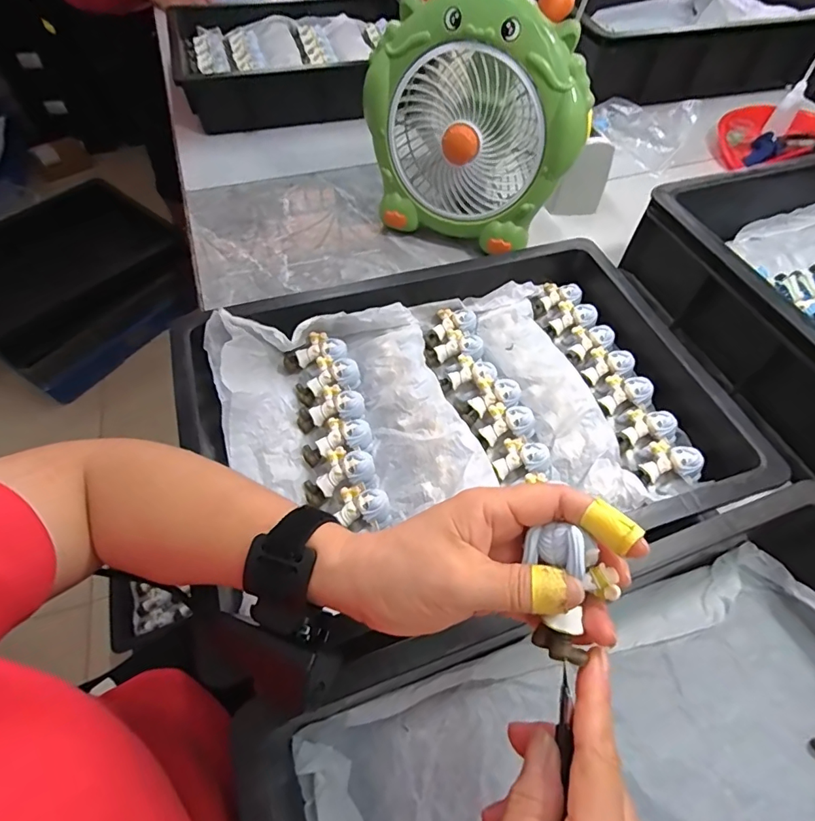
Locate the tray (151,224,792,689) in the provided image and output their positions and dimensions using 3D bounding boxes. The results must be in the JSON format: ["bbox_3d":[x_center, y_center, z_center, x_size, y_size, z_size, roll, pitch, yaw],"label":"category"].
[{"bbox_3d":[0.043,0.005,0.427,0.461,0.065,0.325,-14,58,-11],"label":"tray"}]

